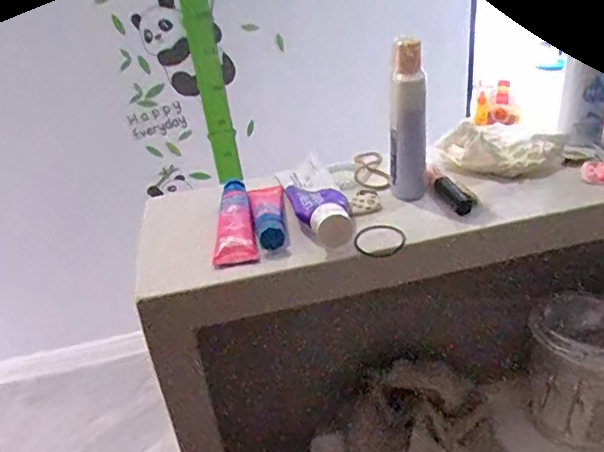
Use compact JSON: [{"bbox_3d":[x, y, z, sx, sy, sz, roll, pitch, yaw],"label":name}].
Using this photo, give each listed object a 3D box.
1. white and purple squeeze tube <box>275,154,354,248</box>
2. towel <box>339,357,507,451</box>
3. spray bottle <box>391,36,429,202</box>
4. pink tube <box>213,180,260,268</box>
[{"bbox_3d":[0.010,-0.034,0.518,0.048,0.026,0.166,-11,31,-8],"label":"white and purple squeeze tube"},{"bbox_3d":[0.114,0.192,0.506,0.151,0.088,0.091,-3,31,7],"label":"towel"},{"bbox_3d":[0.096,-0.092,0.494,0.030,0.141,0.030,3,32,16],"label":"spray bottle"},{"bbox_3d":[-0.063,-0.009,0.500,0.035,0.021,0.131,-10,31,-5],"label":"pink tube"}]

